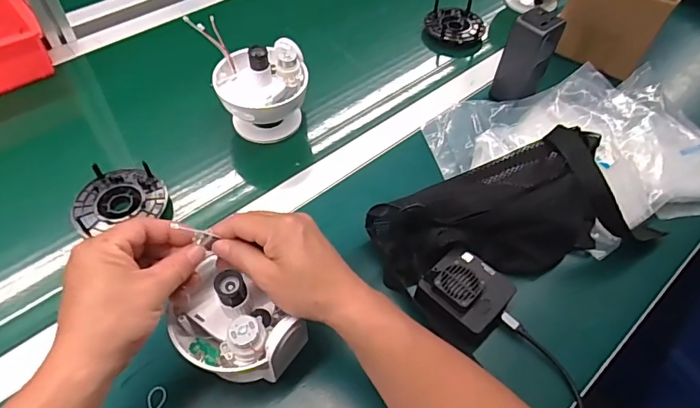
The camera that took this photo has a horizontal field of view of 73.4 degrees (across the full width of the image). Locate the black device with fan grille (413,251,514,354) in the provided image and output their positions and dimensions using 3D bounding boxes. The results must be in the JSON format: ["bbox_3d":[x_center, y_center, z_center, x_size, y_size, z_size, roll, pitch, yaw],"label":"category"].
[{"bbox_3d":[0.121,0.094,0.484,0.081,0.054,0.082,-35,64,-23],"label":"black device with fan grille"}]

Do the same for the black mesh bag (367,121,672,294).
[{"bbox_3d":[0.175,0.001,0.517,0.308,0.098,0.130,-11,57,-11],"label":"black mesh bag"}]

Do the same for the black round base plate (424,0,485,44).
[{"bbox_3d":[0.171,-0.296,0.778,0.092,0.041,0.088,1,56,-2],"label":"black round base plate"}]

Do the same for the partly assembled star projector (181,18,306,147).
[{"bbox_3d":[-0.123,-0.161,0.629,0.112,0.128,0.137,-18,59,-15],"label":"partly assembled star projector"}]

